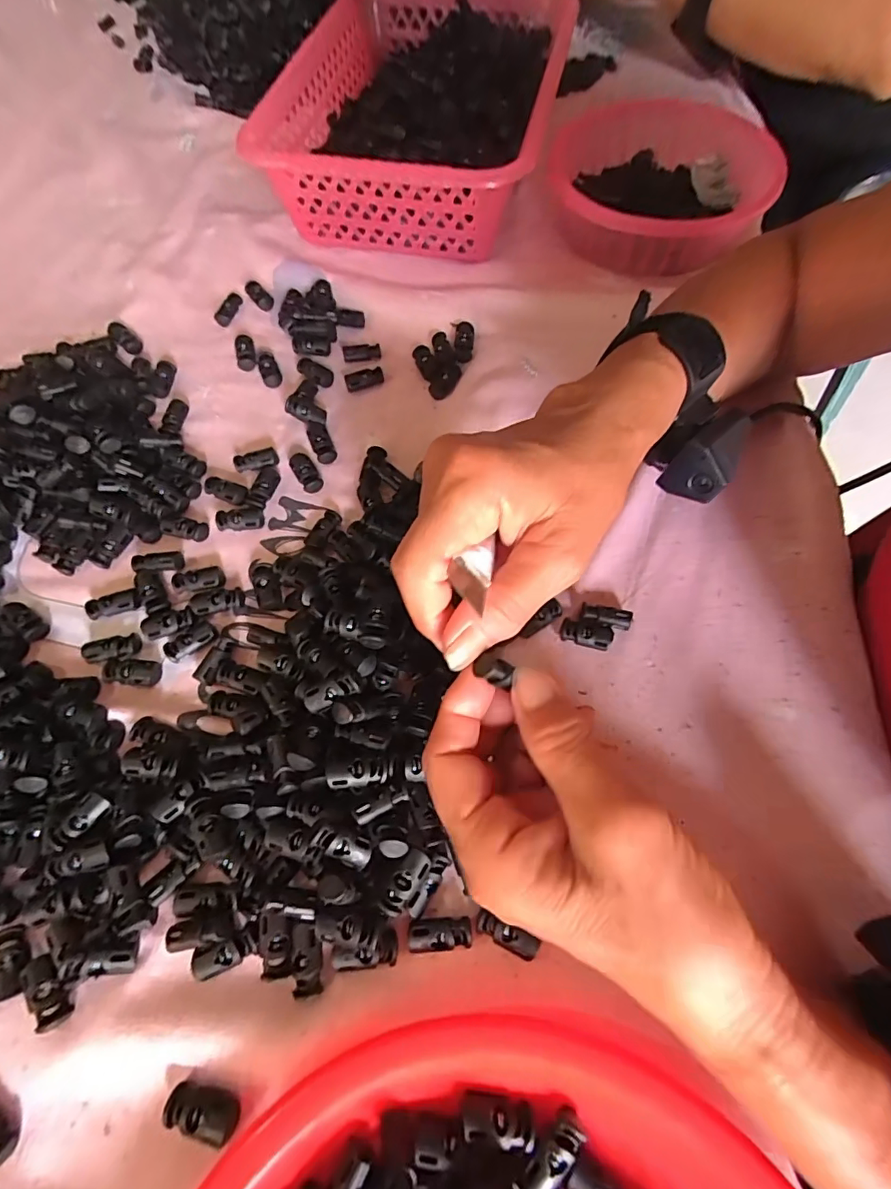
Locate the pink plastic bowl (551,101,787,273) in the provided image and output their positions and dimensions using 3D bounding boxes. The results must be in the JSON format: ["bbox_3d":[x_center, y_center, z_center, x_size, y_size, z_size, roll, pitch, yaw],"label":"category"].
[{"bbox_3d":[0.169,-0.332,0.414,0.160,0.052,0.171,3,66,2],"label":"pink plastic bowl"}]

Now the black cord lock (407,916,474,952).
[{"bbox_3d":[-0.002,0.148,0.220,0.027,0.009,0.012,-1,66,0],"label":"black cord lock"}]

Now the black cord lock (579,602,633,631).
[{"bbox_3d":[0.088,0.013,0.279,0.027,0.009,0.011,11,67,5],"label":"black cord lock"}]

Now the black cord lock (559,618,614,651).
[{"bbox_3d":[0.077,0.022,0.276,0.028,0.007,0.013,14,67,6],"label":"black cord lock"}]

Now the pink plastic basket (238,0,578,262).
[{"bbox_3d":[-0.017,-0.418,0.442,0.206,0.083,0.307,11,67,5],"label":"pink plastic basket"}]

